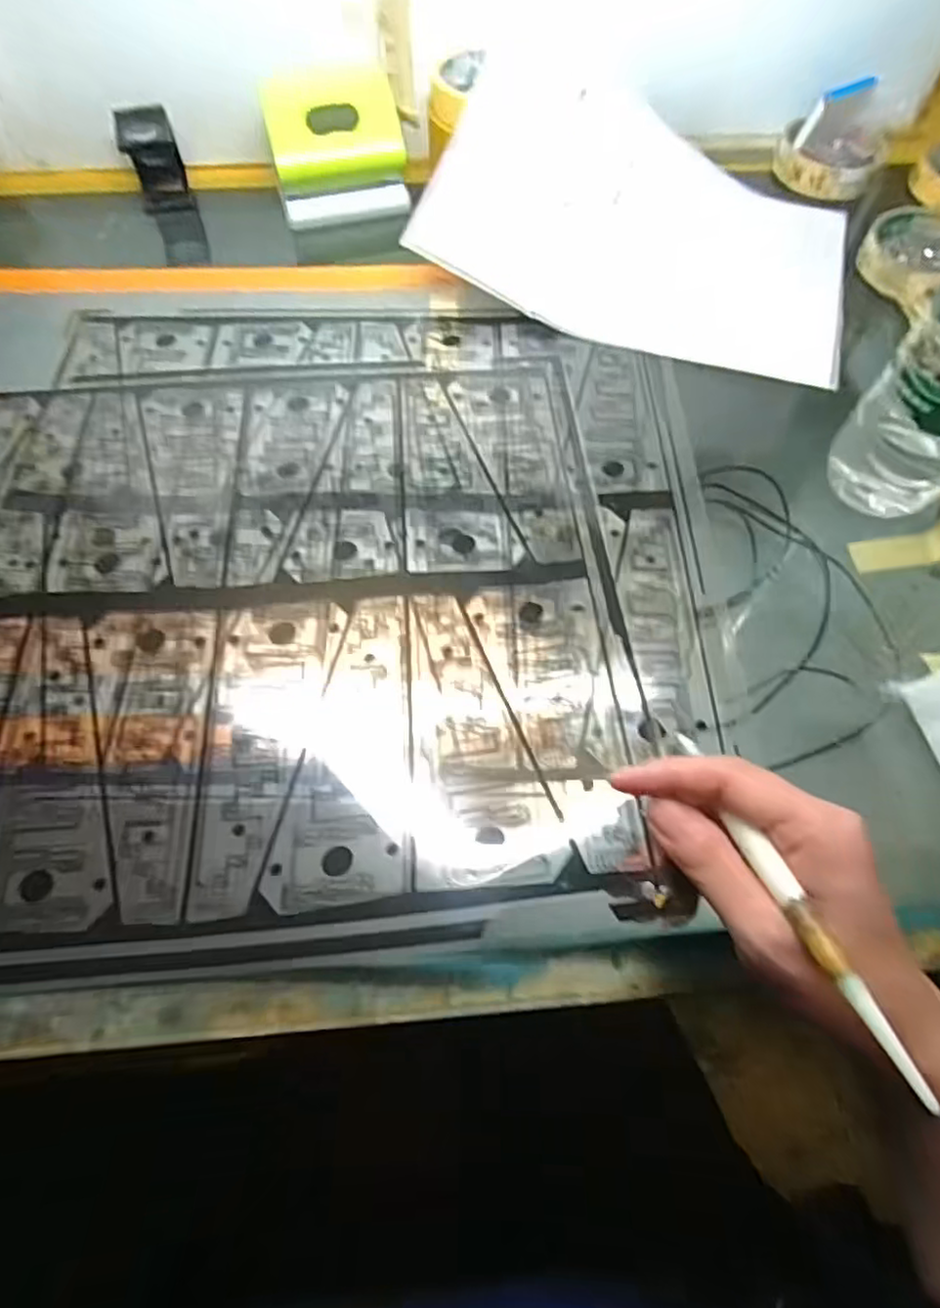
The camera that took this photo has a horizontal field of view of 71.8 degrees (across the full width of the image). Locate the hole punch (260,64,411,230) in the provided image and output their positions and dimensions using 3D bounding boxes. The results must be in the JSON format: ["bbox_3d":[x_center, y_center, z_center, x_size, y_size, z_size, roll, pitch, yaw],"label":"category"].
[{"bbox_3d":[-0.102,-0.387,0.494,0.097,0.081,0.062,-16,63,-8],"label":"hole punch"}]

